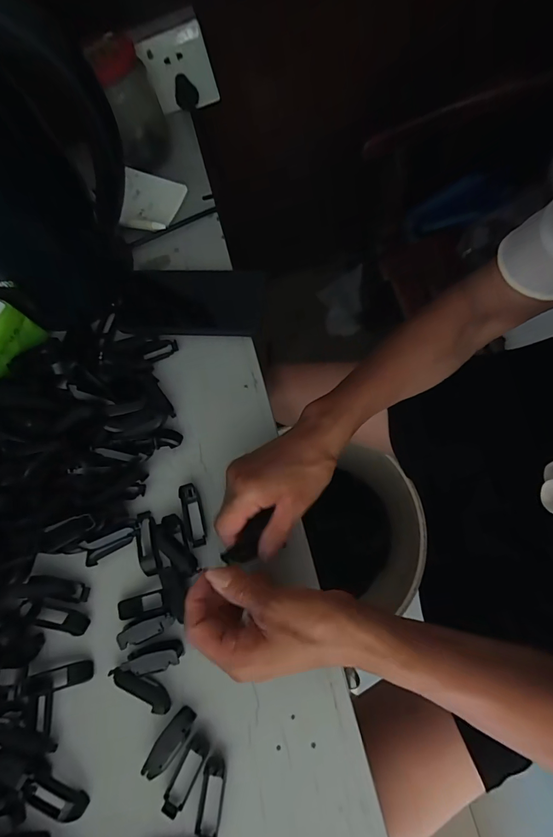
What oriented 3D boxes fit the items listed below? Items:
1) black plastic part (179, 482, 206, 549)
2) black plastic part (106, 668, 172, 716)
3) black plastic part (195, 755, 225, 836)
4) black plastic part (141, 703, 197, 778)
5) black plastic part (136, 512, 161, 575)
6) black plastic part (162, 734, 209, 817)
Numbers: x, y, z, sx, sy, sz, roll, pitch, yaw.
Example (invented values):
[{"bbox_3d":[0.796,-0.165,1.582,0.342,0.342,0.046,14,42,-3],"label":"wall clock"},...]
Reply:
[{"bbox_3d":[-0.077,0.088,0.356,0.018,0.010,0.056,-14,71,3],"label":"black plastic part"},{"bbox_3d":[-0.110,0.218,0.316,0.055,0.014,0.013,24,77,15],"label":"black plastic part"},{"bbox_3d":[-0.048,0.279,0.286,0.017,0.006,0.049,5,73,9],"label":"black plastic part"},{"bbox_3d":[-0.082,0.248,0.299,0.017,0.014,0.046,34,79,17],"label":"black plastic part"},{"bbox_3d":[-0.118,0.112,0.353,0.020,0.007,0.056,-17,70,2],"label":"black plastic part"},{"bbox_3d":[-0.069,0.269,0.292,0.017,0.006,0.051,23,76,14],"label":"black plastic part"}]

